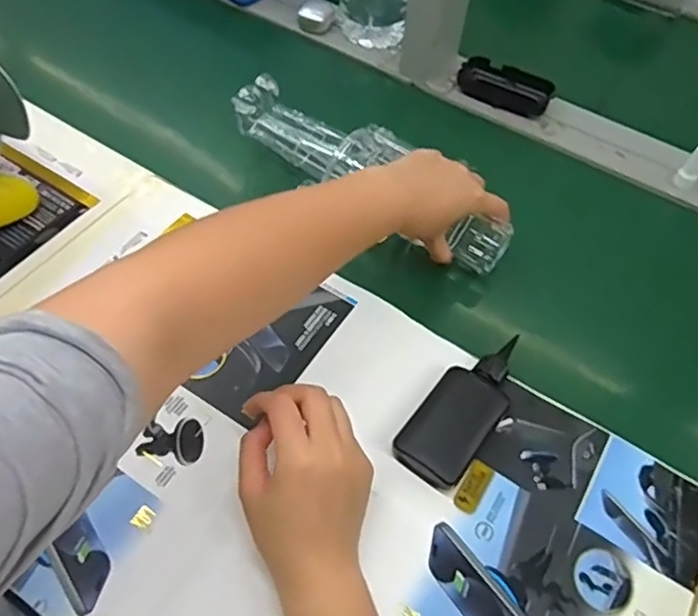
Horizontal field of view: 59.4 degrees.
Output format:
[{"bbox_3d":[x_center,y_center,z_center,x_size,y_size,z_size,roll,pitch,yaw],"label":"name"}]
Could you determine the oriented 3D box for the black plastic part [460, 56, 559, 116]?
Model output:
[{"bbox_3d":[0.188,-0.266,0.734,0.110,0.029,0.055,23,58,11],"label":"black plastic part"}]

